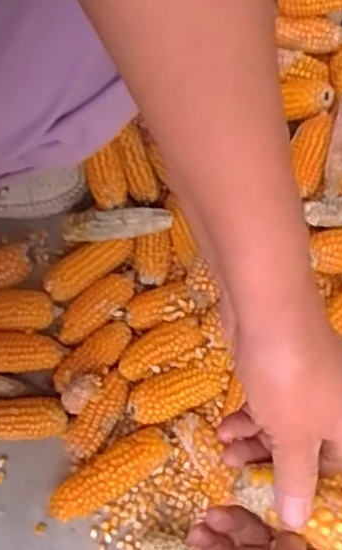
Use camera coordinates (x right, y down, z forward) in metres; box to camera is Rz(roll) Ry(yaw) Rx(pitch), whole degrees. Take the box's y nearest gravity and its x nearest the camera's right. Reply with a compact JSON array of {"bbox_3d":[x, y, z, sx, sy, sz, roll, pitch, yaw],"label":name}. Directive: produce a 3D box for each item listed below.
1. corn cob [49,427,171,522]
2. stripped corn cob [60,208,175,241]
[{"bbox_3d":[-0.055,0.180,0.597,0.117,0.031,0.040,-29,73,-10],"label":"corn cob"},{"bbox_3d":[-0.052,-0.049,0.638,0.102,0.024,0.025,-4,71,-2],"label":"stripped corn cob"}]

